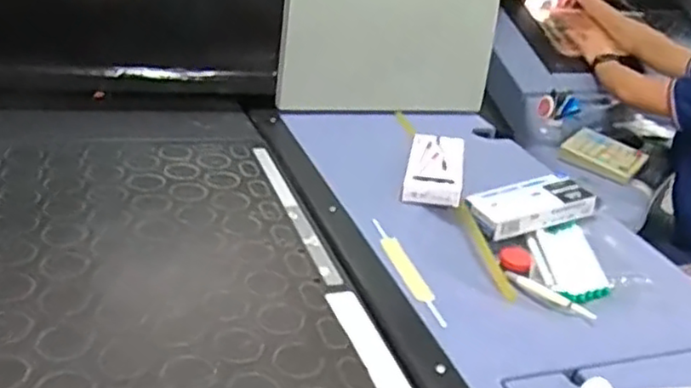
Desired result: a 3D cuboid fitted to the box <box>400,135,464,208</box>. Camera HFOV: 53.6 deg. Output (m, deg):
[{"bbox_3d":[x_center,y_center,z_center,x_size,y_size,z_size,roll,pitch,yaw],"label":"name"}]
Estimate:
[{"bbox_3d":[0.118,-0.033,0.903,0.070,0.024,0.168,12,27,5],"label":"box"}]

